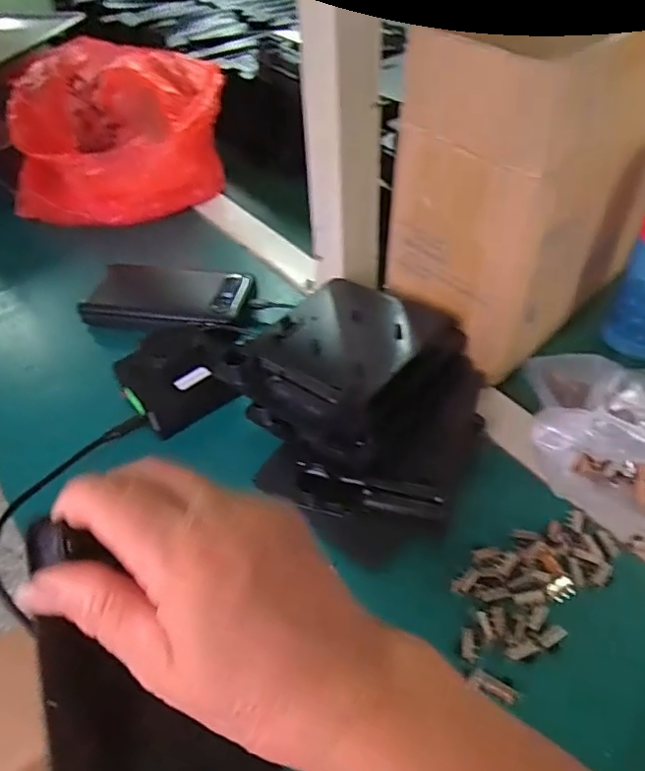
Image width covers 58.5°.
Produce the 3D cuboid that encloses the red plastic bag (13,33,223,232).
[{"bbox_3d":[-0.273,-0.332,0.744,0.269,0.123,0.296,-21,49,-14],"label":"red plastic bag"}]

